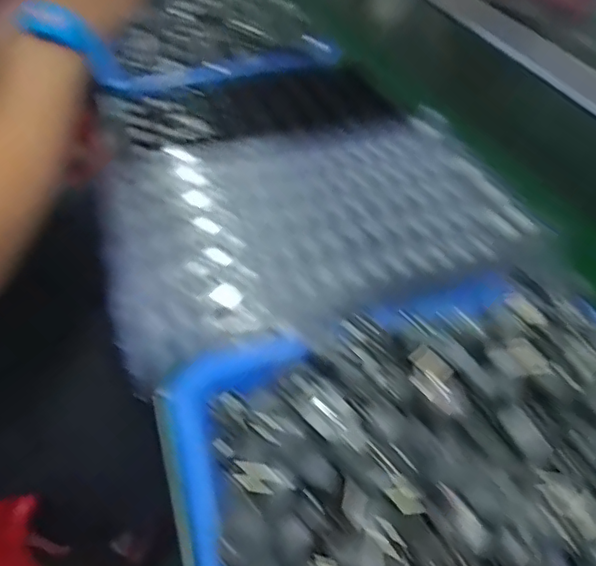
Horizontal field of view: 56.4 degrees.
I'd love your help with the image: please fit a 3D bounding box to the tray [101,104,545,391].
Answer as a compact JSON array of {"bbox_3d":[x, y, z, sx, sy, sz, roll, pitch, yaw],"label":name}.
[{"bbox_3d":[0.010,-0.064,0.509,0.360,0.040,0.273,-10,46,-7],"label":"tray"}]

